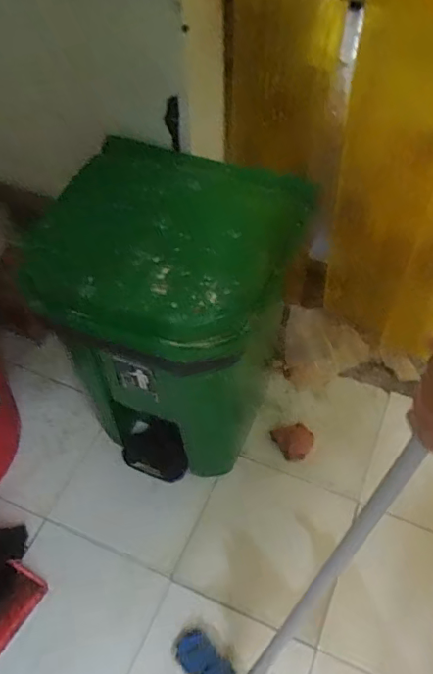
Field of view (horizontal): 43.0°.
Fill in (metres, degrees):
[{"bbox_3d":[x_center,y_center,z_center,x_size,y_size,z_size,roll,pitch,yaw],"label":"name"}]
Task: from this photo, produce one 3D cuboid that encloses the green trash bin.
[{"bbox_3d":[-0.077,-0.022,1.093,0.396,0.610,0.426,17,57,13],"label":"green trash bin"}]

